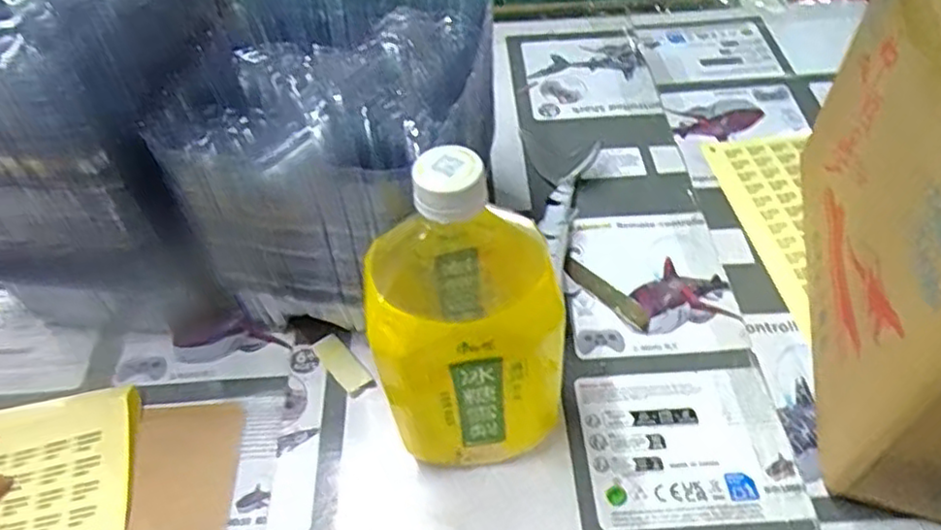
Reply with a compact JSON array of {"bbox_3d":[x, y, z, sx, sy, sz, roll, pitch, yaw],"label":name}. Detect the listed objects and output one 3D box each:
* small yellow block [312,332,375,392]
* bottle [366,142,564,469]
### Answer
[{"bbox_3d":[-0.086,0.065,0.459,0.020,0.007,0.047,-35,58,-23],"label":"small yellow block"},{"bbox_3d":[-0.004,0.028,0.354,0.091,0.205,0.082,-9,51,-5],"label":"bottle"}]

